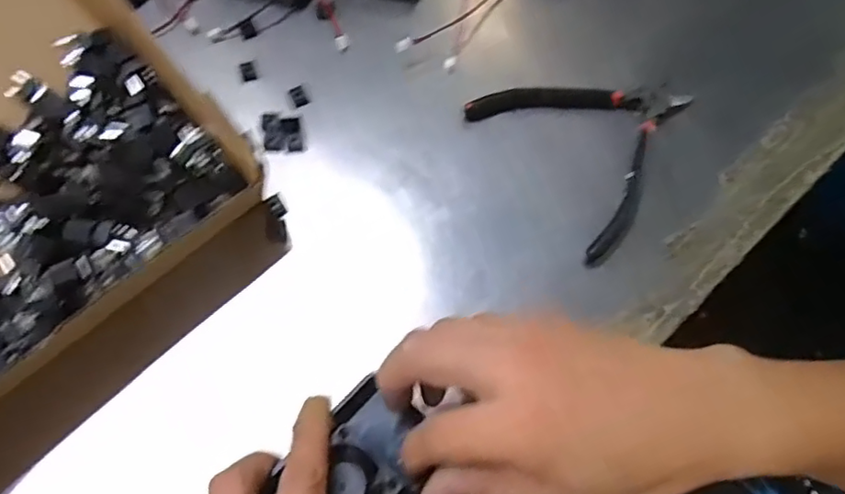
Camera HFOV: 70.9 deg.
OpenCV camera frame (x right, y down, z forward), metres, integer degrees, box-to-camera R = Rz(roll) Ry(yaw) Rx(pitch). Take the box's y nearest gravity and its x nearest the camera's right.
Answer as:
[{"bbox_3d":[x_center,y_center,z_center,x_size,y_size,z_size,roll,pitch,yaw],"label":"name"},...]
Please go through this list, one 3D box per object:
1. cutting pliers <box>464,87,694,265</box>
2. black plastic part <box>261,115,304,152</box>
[{"bbox_3d":[0.106,-0.076,0.379,0.125,0.009,0.129,-40,74,-16],"label":"cutting pliers"},{"bbox_3d":[-0.091,-0.074,0.385,0.024,0.005,0.027,-9,68,-6],"label":"black plastic part"}]

